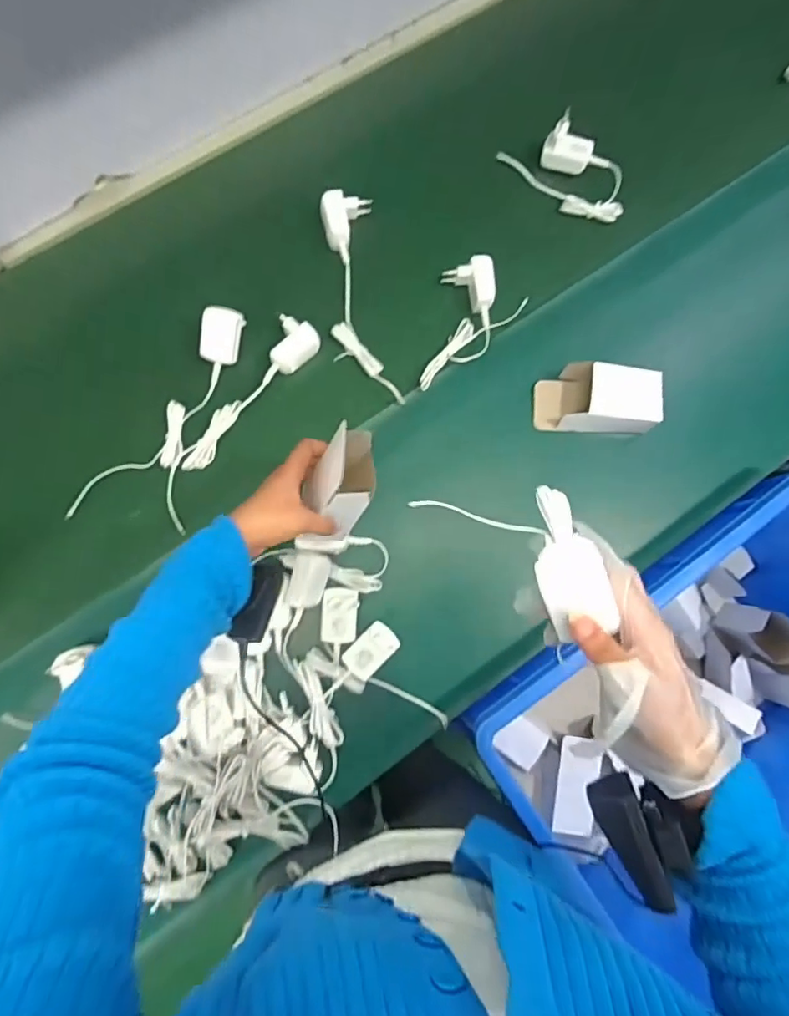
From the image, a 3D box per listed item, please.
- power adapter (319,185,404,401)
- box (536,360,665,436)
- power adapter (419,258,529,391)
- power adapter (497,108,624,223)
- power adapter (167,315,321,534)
[{"bbox_3d":[-0.045,-0.259,0.670,0.070,0.042,0.265,-7,82,-6],"label":"power adapter"},{"bbox_3d":[0.250,-0.132,0.666,0.139,0.061,0.082,8,81,-4],"label":"box"},{"bbox_3d":[0.078,-0.232,0.679,0.099,0.046,0.182,40,80,2],"label":"power adapter"},{"bbox_3d":[0.235,-0.446,0.709,0.166,0.059,0.085,43,80,2],"label":"power adapter"},{"bbox_3d":[-0.186,-0.105,0.634,0.053,0.028,0.280,33,80,0],"label":"power adapter"}]

